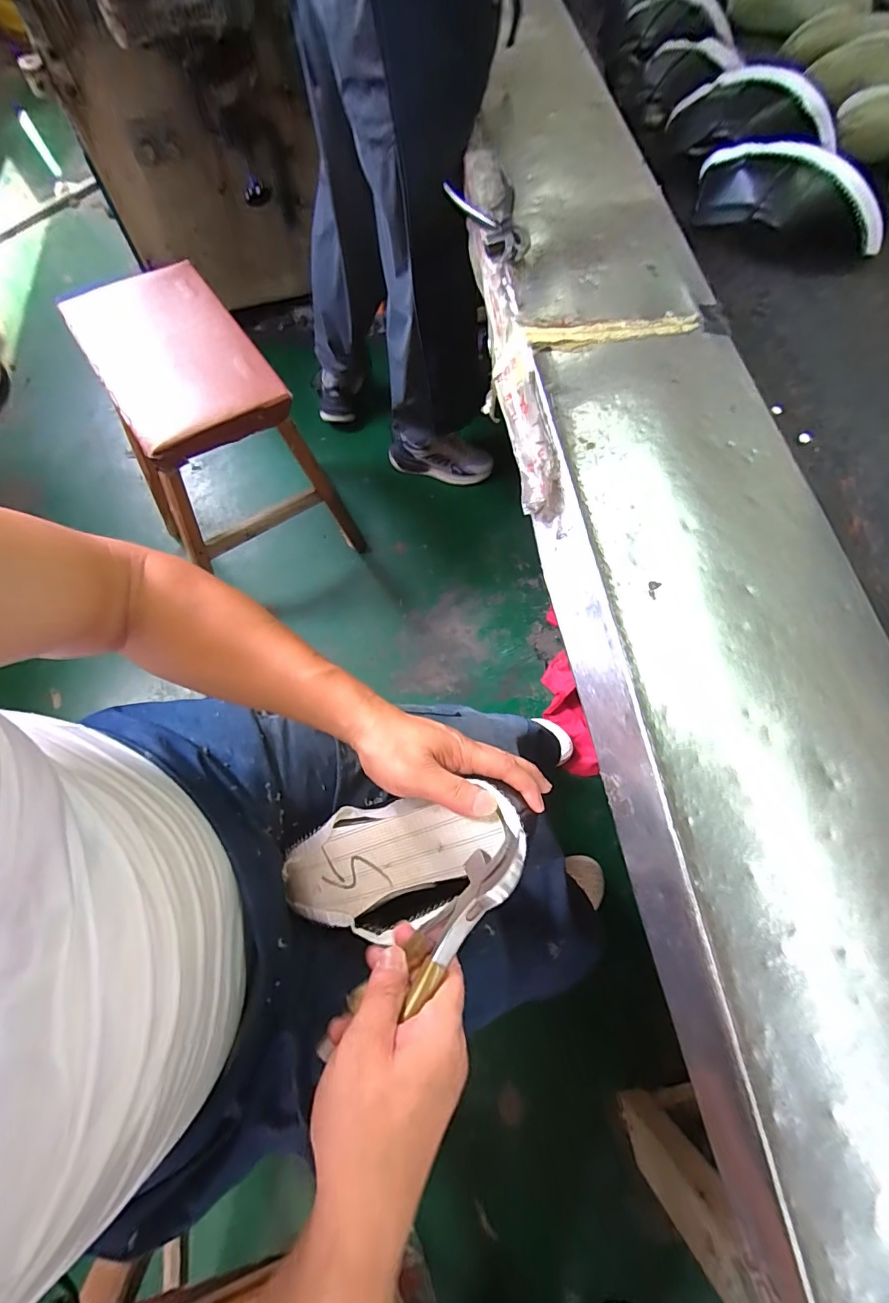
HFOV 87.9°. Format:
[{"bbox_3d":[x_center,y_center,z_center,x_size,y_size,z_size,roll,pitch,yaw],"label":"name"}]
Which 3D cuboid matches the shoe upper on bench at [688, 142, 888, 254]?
[{"bbox_3d":[0.424,-0.534,0.556,0.237,0.099,0.074,24,71,8],"label":"shoe upper on bench"}]

